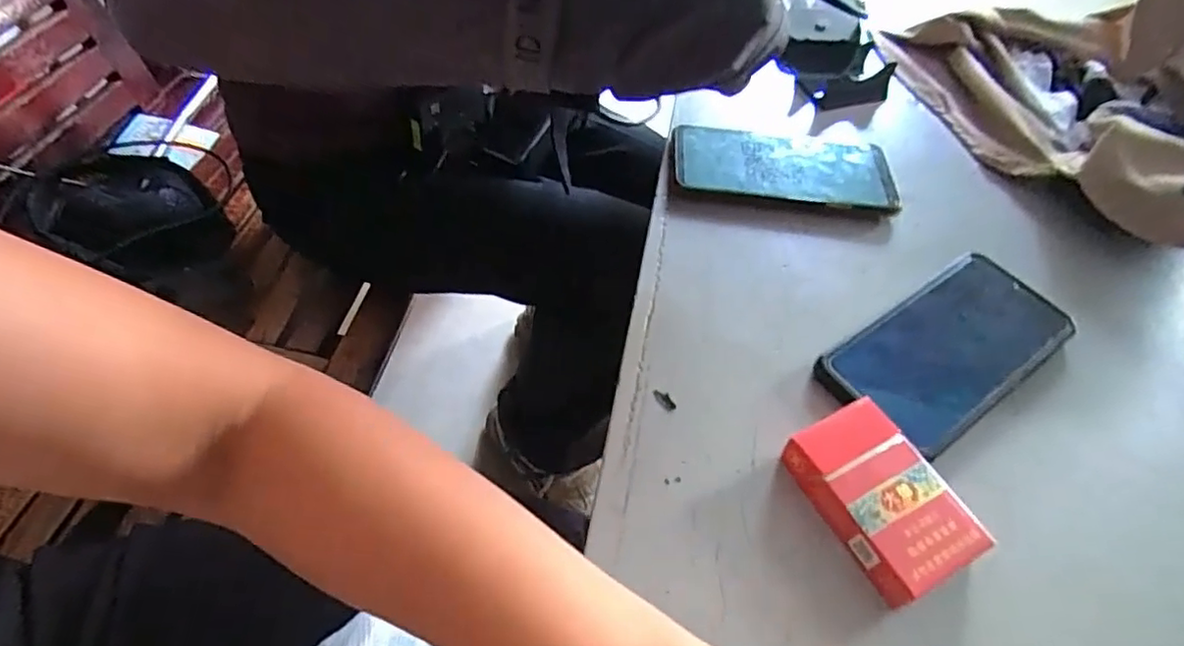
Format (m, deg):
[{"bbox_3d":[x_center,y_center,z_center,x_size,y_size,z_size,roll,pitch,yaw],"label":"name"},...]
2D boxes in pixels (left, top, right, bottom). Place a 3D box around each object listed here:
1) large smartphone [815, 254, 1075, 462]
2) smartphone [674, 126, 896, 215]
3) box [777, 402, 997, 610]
[{"bbox_3d":[0.219,0.015,0.378,0.167,0.017,0.080,-27,61,-24],"label":"large smartphone"},{"bbox_3d":[0.141,-0.116,0.457,0.160,0.012,0.062,8,64,7],"label":"smartphone"},{"bbox_3d":[0.144,0.087,0.310,0.058,0.021,0.087,-21,58,-21],"label":"box"}]

